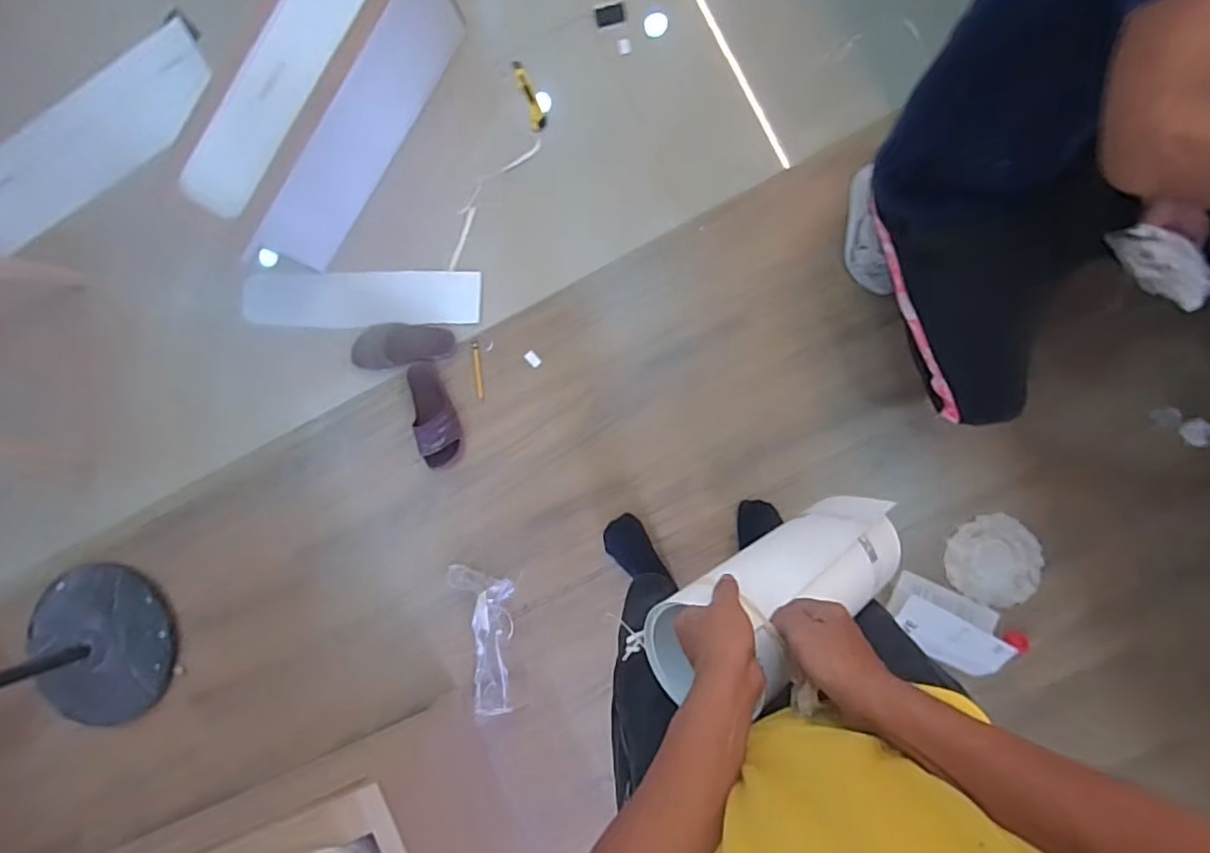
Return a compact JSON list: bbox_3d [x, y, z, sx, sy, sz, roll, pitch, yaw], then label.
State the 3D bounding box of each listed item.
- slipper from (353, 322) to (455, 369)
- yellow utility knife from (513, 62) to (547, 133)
[{"bbox_3d":[-0.457,-0.184,1.333,0.238,0.046,0.095,-9,89,6],"label":"slipper"},{"bbox_3d":[-0.166,-0.737,1.312,0.037,0.013,0.158,-17,87,5],"label":"yellow utility knife"}]

